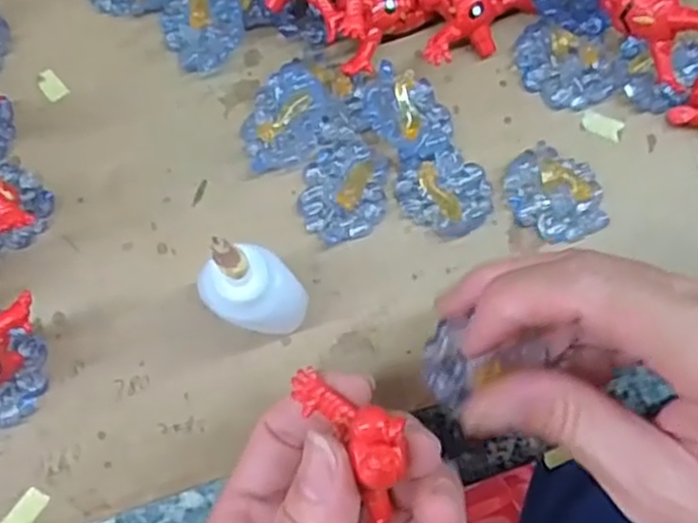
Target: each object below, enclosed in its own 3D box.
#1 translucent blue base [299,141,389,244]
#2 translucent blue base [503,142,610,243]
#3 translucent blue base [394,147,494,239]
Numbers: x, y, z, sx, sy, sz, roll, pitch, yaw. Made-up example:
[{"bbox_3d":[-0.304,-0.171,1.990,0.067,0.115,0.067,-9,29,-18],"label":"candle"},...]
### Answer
[{"bbox_3d":[-0.002,-0.026,0.268,0.030,0.013,0.036,12,78,2],"label":"translucent blue base"},{"bbox_3d":[0.075,-0.025,0.271,0.032,0.007,0.035,-13,78,-4],"label":"translucent blue base"},{"bbox_3d":[0.036,-0.025,0.268,0.032,0.012,0.031,0,78,-1],"label":"translucent blue base"}]

